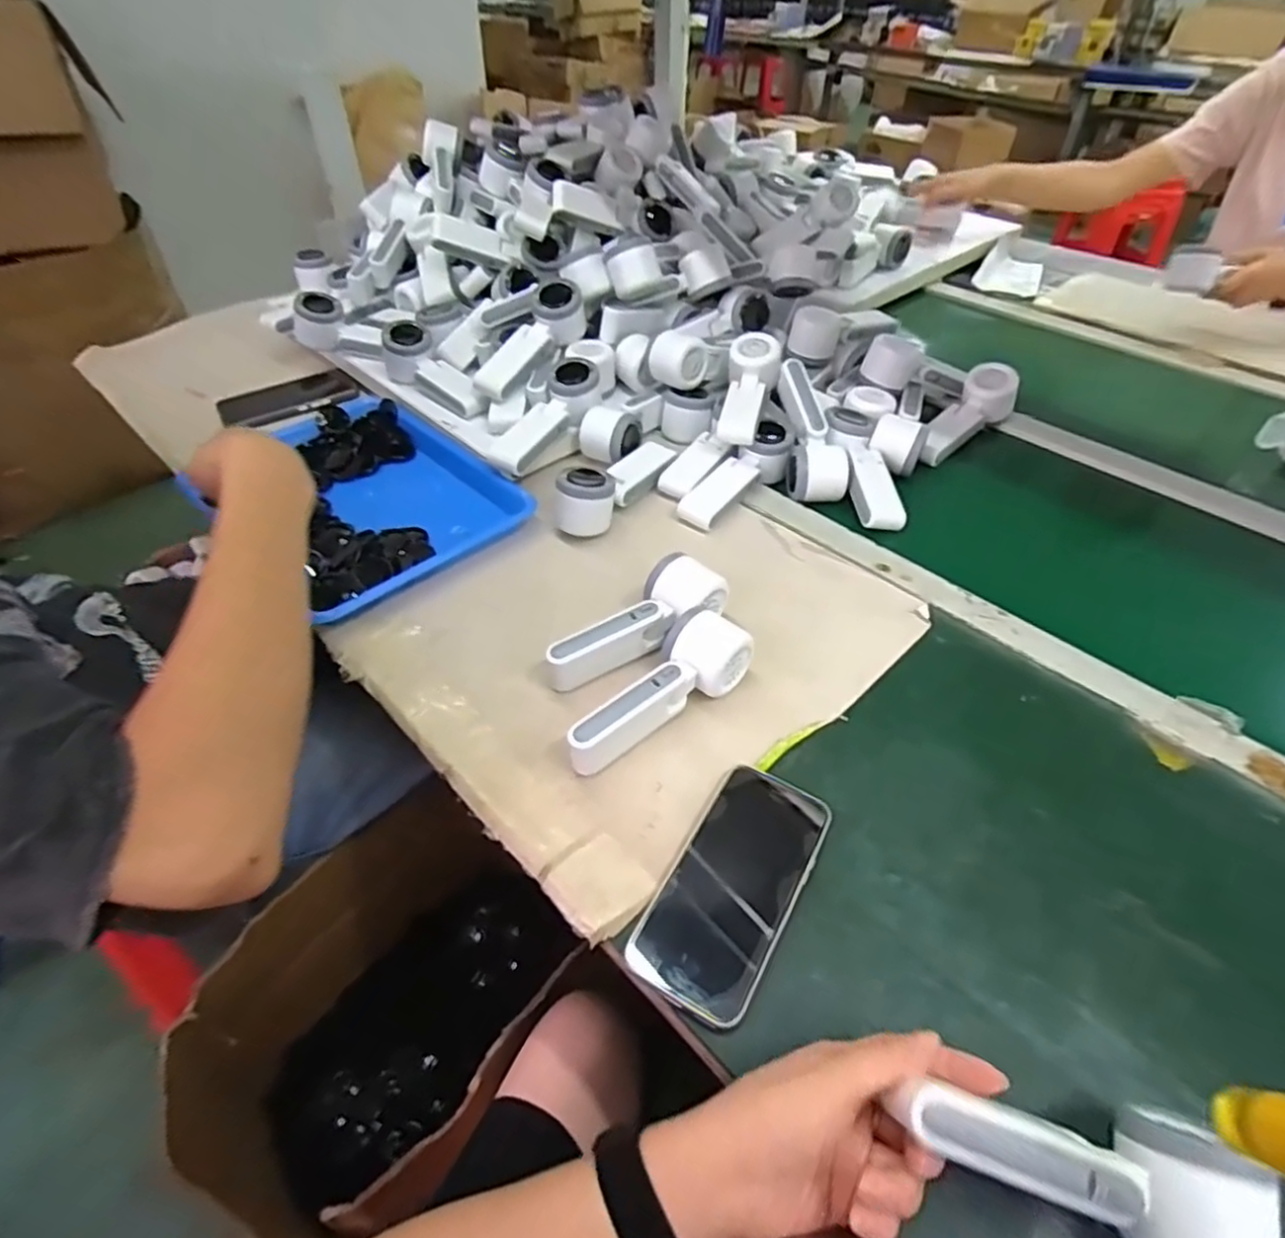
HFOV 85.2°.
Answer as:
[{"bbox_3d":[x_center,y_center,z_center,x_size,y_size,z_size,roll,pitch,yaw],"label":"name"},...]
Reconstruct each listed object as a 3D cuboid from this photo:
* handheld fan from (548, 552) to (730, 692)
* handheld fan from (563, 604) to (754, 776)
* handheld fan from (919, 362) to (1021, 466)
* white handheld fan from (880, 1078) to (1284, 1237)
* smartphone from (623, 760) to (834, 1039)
[{"bbox_3d":[-0.005,0.002,0.582,0.165,0.053,0.055,-24,51,-20],"label":"handheld fan"},{"bbox_3d":[0.009,0.054,0.530,0.159,0.051,0.063,-36,56,-28],"label":"handheld fan"},{"bbox_3d":[0.376,-0.233,0.823,0.060,0.053,0.172,37,74,28],"label":"handheld fan"},{"bbox_3d":[0.184,0.231,0.303,0.142,0.045,0.058,15,51,6],"label":"white handheld fan"},{"bbox_3d":[0.058,0.170,0.448,0.077,0.017,0.157,23,49,21],"label":"smartphone"}]

